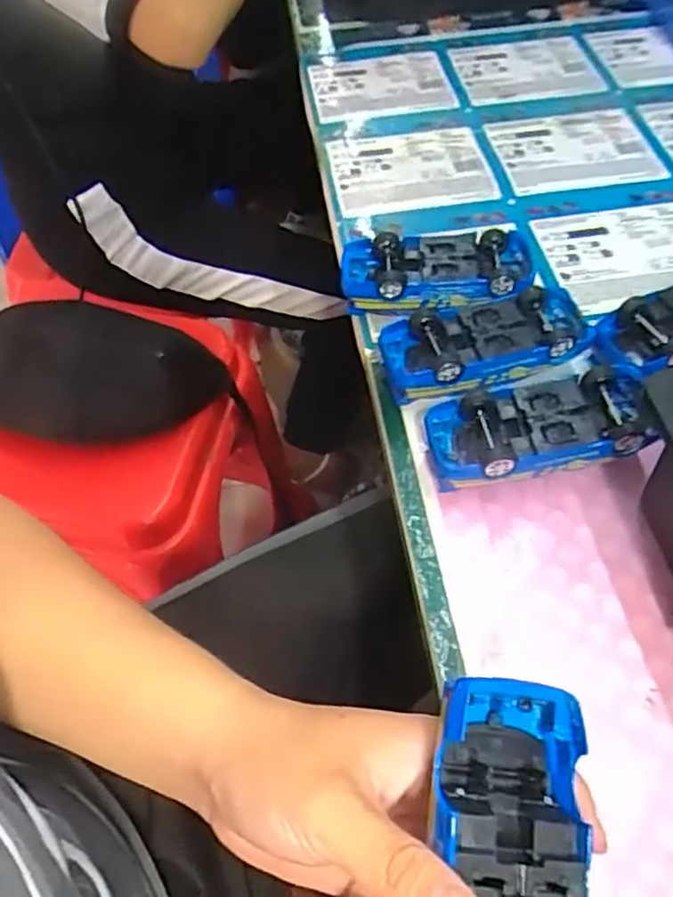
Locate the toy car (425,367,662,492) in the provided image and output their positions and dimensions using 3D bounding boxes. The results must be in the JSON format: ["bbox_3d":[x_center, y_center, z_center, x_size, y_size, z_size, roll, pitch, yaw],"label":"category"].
[{"bbox_3d":[0.118,-0.009,0.402,0.127,0.041,0.060,-8,57,-8],"label":"toy car"}]

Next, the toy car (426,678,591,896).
[{"bbox_3d":[0.058,0.150,0.229,0.053,0.030,0.130,7,64,2],"label":"toy car"}]

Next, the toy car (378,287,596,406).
[{"bbox_3d":[0.098,-0.065,0.438,0.136,0.034,0.054,-12,58,-11],"label":"toy car"}]

